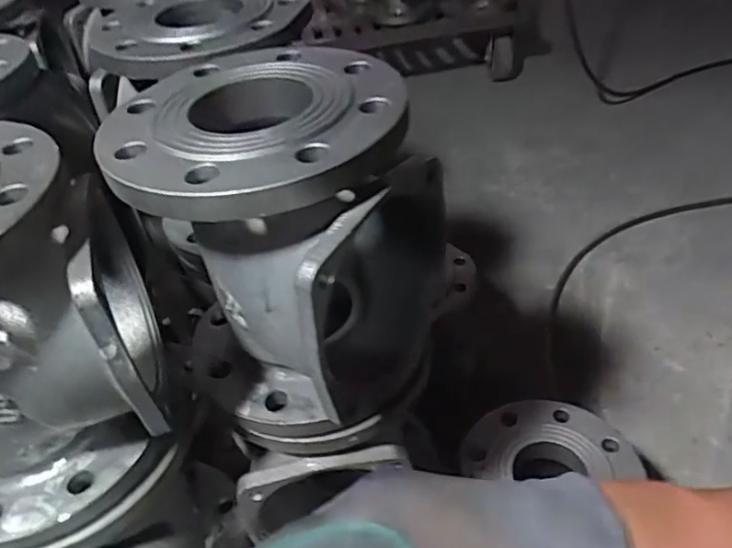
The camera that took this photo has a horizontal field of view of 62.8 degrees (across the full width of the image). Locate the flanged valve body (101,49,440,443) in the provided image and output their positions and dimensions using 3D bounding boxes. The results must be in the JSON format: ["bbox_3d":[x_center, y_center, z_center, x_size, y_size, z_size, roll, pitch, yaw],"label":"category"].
[{"bbox_3d":[-0.054,-0.015,0.448,0.182,0.233,0.185,-4,40,4],"label":"flanged valve body"}]

